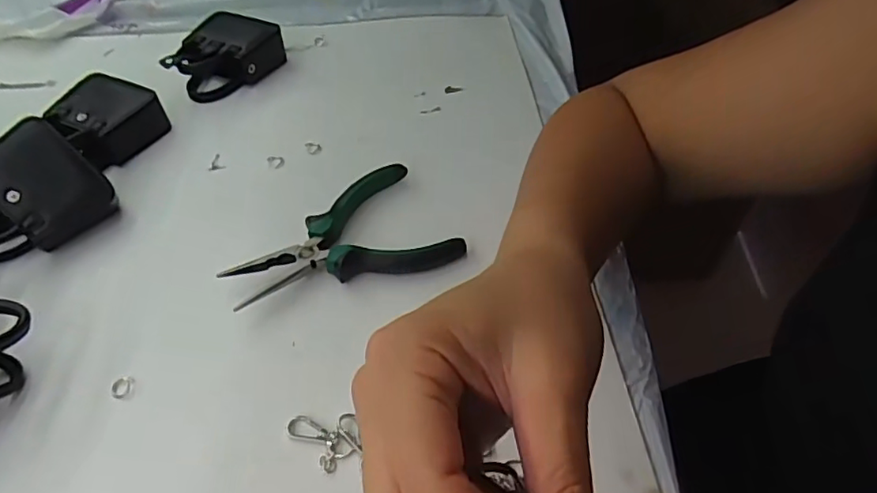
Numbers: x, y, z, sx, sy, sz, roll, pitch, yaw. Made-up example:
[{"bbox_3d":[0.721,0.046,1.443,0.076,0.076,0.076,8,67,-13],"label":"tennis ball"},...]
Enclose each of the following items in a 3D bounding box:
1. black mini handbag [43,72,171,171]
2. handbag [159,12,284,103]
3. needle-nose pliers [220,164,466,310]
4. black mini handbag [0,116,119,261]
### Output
[{"bbox_3d":[-0.275,-0.106,0.473,0.072,0.031,0.071,18,52,15],"label":"black mini handbag"},{"bbox_3d":[-0.194,-0.176,0.529,0.071,0.034,0.098,13,51,11],"label":"handbag"},{"bbox_3d":[-0.068,-0.010,0.405,0.151,0.025,0.091,-14,51,-11],"label":"needle-nose pliers"},{"bbox_3d":[-0.285,-0.033,0.395,0.065,0.040,0.095,41,70,-14],"label":"black mini handbag"}]

